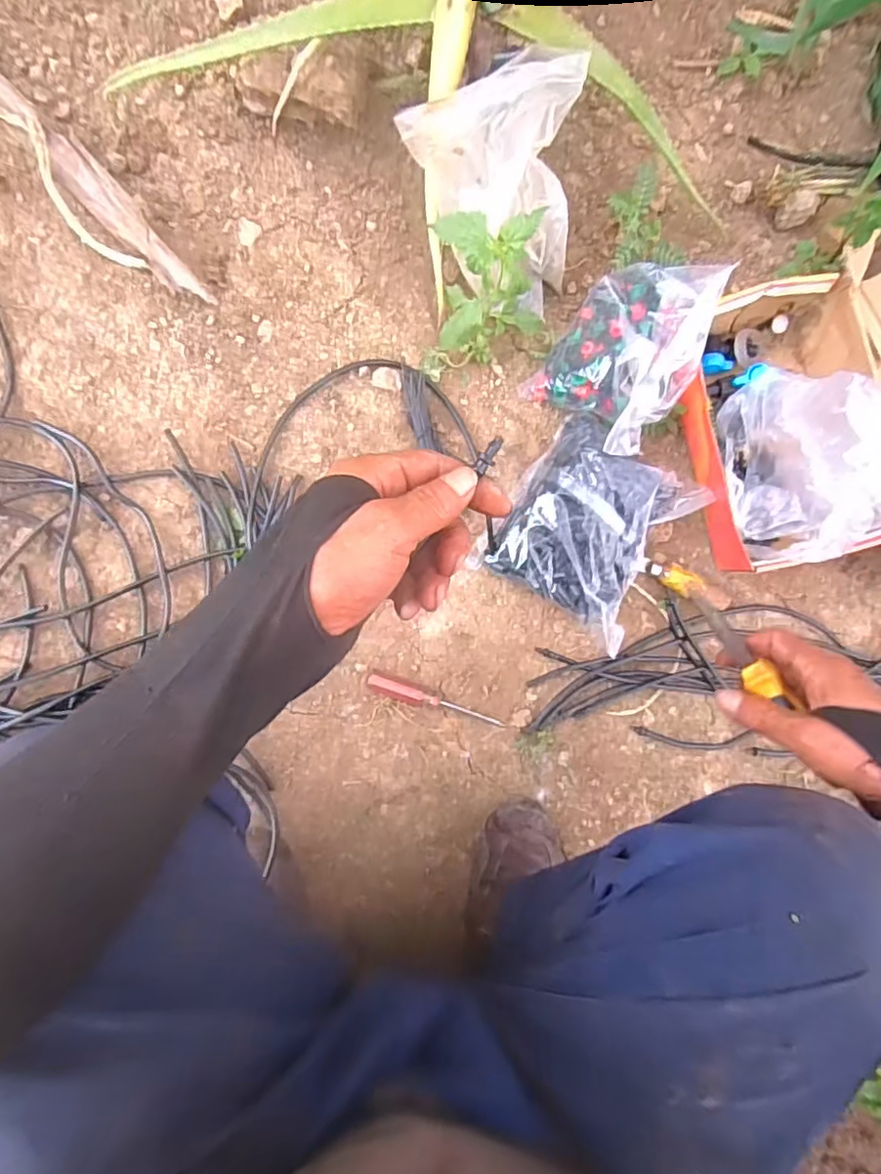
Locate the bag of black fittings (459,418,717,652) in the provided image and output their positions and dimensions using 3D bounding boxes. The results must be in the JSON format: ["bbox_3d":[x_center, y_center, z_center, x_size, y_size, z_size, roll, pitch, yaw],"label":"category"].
[{"bbox_3d":[0.165,-0.062,0.644,0.182,0.076,0.203,37,83,-7],"label":"bag of black fittings"}]

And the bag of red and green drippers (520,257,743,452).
[{"bbox_3d":[0.197,-0.244,0.626,0.134,0.137,0.197,37,82,-8],"label":"bag of red and green drippers"}]

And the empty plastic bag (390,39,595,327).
[{"bbox_3d":[0.075,-0.396,0.602,0.173,0.143,0.189,-32,94,-10],"label":"empty plastic bag"}]

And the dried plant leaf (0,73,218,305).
[{"bbox_3d":[-0.401,-0.430,0.569,0.427,0.018,0.071,42,84,-7],"label":"dried plant leaf"}]

